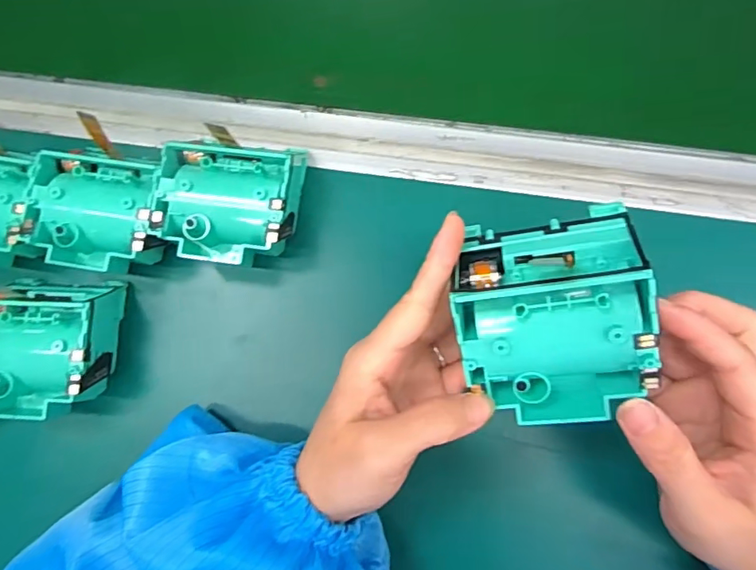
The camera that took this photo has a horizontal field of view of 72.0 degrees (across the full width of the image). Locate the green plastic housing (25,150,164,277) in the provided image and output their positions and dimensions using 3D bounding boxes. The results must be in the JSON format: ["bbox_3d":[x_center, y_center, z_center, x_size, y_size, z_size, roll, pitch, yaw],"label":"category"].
[{"bbox_3d":[-0.159,-0.043,0.314,0.077,0.044,0.069,9,84,5],"label":"green plastic housing"}]

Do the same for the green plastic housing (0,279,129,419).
[{"bbox_3d":[-0.194,0.036,0.306,0.075,0.044,0.078,-3,83,4],"label":"green plastic housing"}]

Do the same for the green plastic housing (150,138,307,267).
[{"bbox_3d":[-0.085,-0.049,0.309,0.074,0.043,0.073,8,84,5],"label":"green plastic housing"}]

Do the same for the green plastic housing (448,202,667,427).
[{"bbox_3d":[0.073,0.014,0.222,0.072,0.047,0.081,-2,110,18],"label":"green plastic housing"}]

